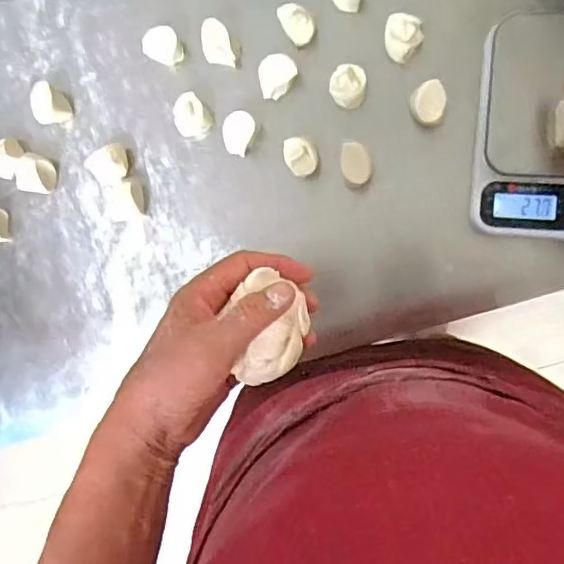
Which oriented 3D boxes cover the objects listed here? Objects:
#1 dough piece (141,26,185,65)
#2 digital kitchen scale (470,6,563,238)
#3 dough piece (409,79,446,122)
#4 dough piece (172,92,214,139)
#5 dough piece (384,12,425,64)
[{"bbox_3d":[-0.117,-0.233,0.579,0.035,0.030,0.032,0,93,8],"label":"dough piece"},{"bbox_3d":[0.249,-0.143,0.518,0.144,0.041,0.211,3,93,8],"label":"digital kitchen scale"},{"bbox_3d":[0.136,-0.165,0.544,0.031,0.032,0.034,0,93,8],"label":"dough piece"},{"bbox_3d":[-0.090,-0.164,0.579,0.033,0.028,0.037,-34,87,8],"label":"dough piece"},{"bbox_3d":[0.112,-0.224,0.538,0.034,0.027,0.038,11,94,8],"label":"dough piece"}]

